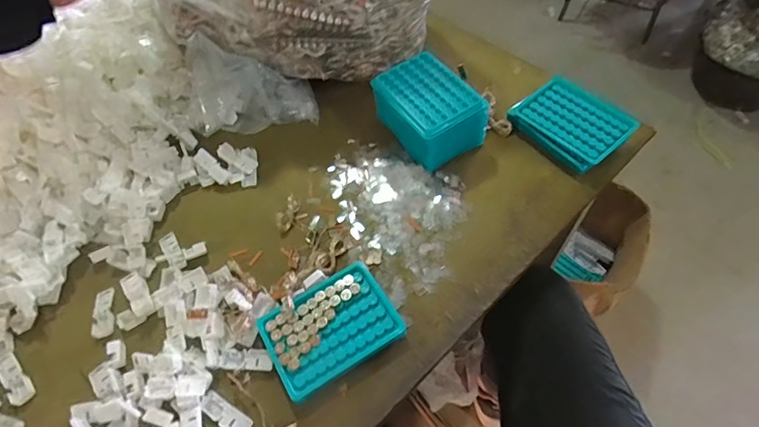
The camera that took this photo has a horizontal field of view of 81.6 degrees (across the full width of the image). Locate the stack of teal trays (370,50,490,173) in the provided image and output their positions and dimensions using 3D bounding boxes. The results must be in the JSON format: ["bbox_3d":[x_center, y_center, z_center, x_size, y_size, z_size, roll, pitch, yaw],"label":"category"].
[{"bbox_3d":[0.062,-0.135,0.582,0.091,0.080,0.134,-32,62,-16],"label":"stack of teal trays"}]

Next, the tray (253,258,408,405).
[{"bbox_3d":[-0.050,0.119,0.460,0.130,0.020,0.093,-29,61,-14],"label":"tray"}]

